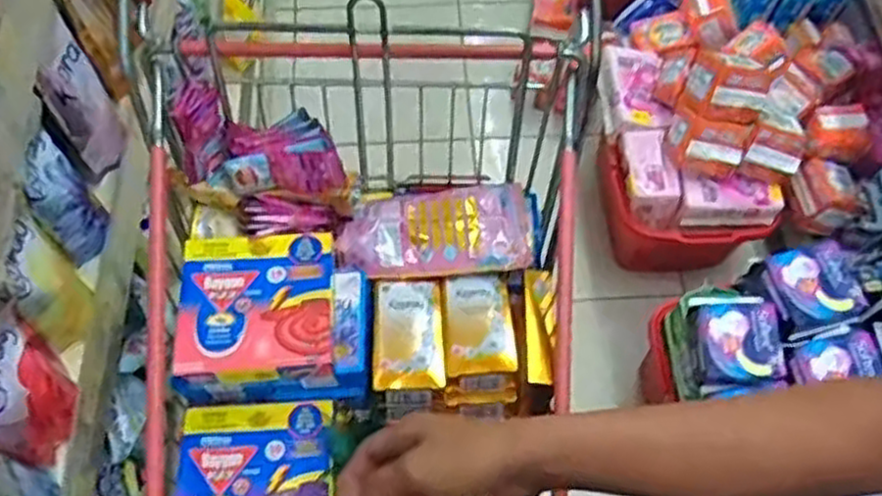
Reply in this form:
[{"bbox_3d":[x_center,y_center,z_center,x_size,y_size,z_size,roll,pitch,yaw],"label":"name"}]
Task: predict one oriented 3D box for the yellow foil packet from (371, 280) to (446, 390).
[{"bbox_3d":[-0.031,0.077,0.712,0.062,0.034,0.118,-2,64,-3],"label":"yellow foil packet"}]

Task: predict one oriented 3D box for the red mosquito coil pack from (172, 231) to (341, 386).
[{"bbox_3d":[-0.166,0.053,0.696,0.135,0.039,0.141,-3,64,-3],"label":"red mosquito coil pack"}]

